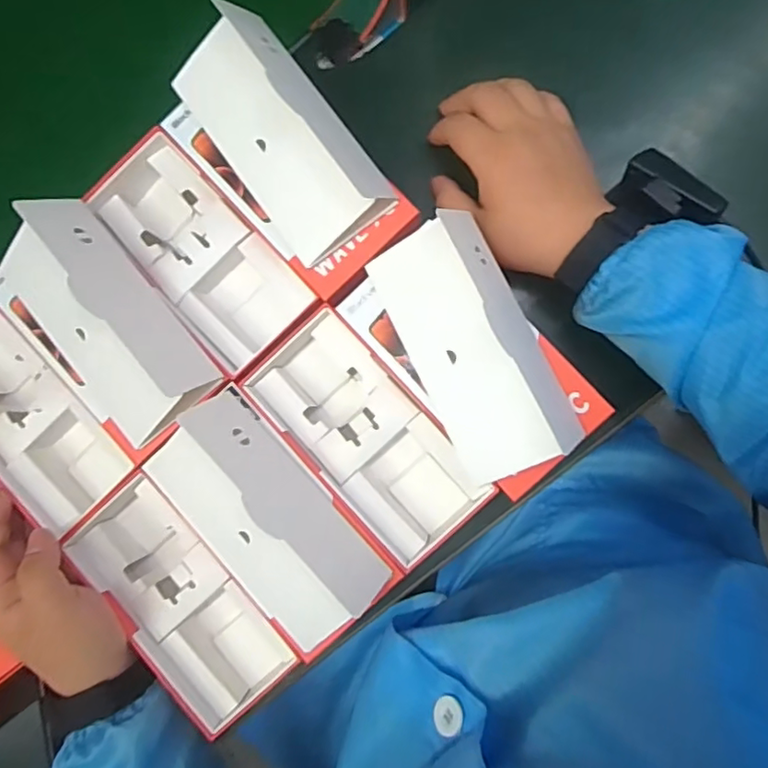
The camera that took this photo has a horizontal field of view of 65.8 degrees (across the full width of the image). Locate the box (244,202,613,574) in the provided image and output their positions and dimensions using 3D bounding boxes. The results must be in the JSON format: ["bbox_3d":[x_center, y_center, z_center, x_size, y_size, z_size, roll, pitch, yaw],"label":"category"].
[{"bbox_3d":[0.026,0.008,0.407,0.179,0.094,0.178,-39,83,2],"label":"box"}]

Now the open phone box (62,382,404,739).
[{"bbox_3d":[-0.111,0.125,0.439,0.175,0.059,0.174,-42,83,1],"label":"open phone box"}]

